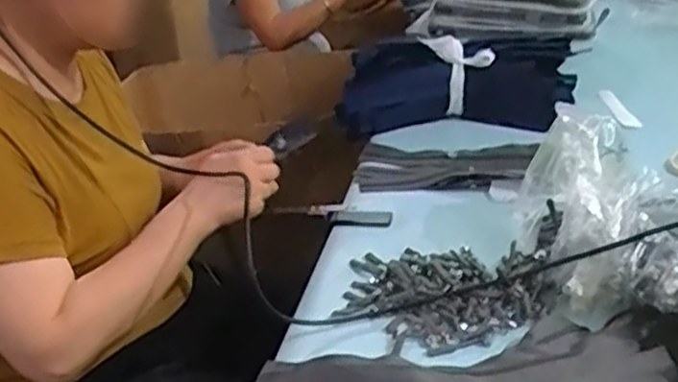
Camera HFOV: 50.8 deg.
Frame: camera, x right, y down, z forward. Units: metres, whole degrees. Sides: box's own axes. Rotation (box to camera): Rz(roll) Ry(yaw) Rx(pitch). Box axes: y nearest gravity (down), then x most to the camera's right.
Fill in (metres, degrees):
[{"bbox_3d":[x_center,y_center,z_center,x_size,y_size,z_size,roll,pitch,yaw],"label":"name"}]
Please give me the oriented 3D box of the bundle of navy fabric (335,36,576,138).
[{"bbox_3d":[0.188,-0.169,1.126,0.367,0.127,0.101,-4,26,4],"label":"bundle of navy fabric"}]

